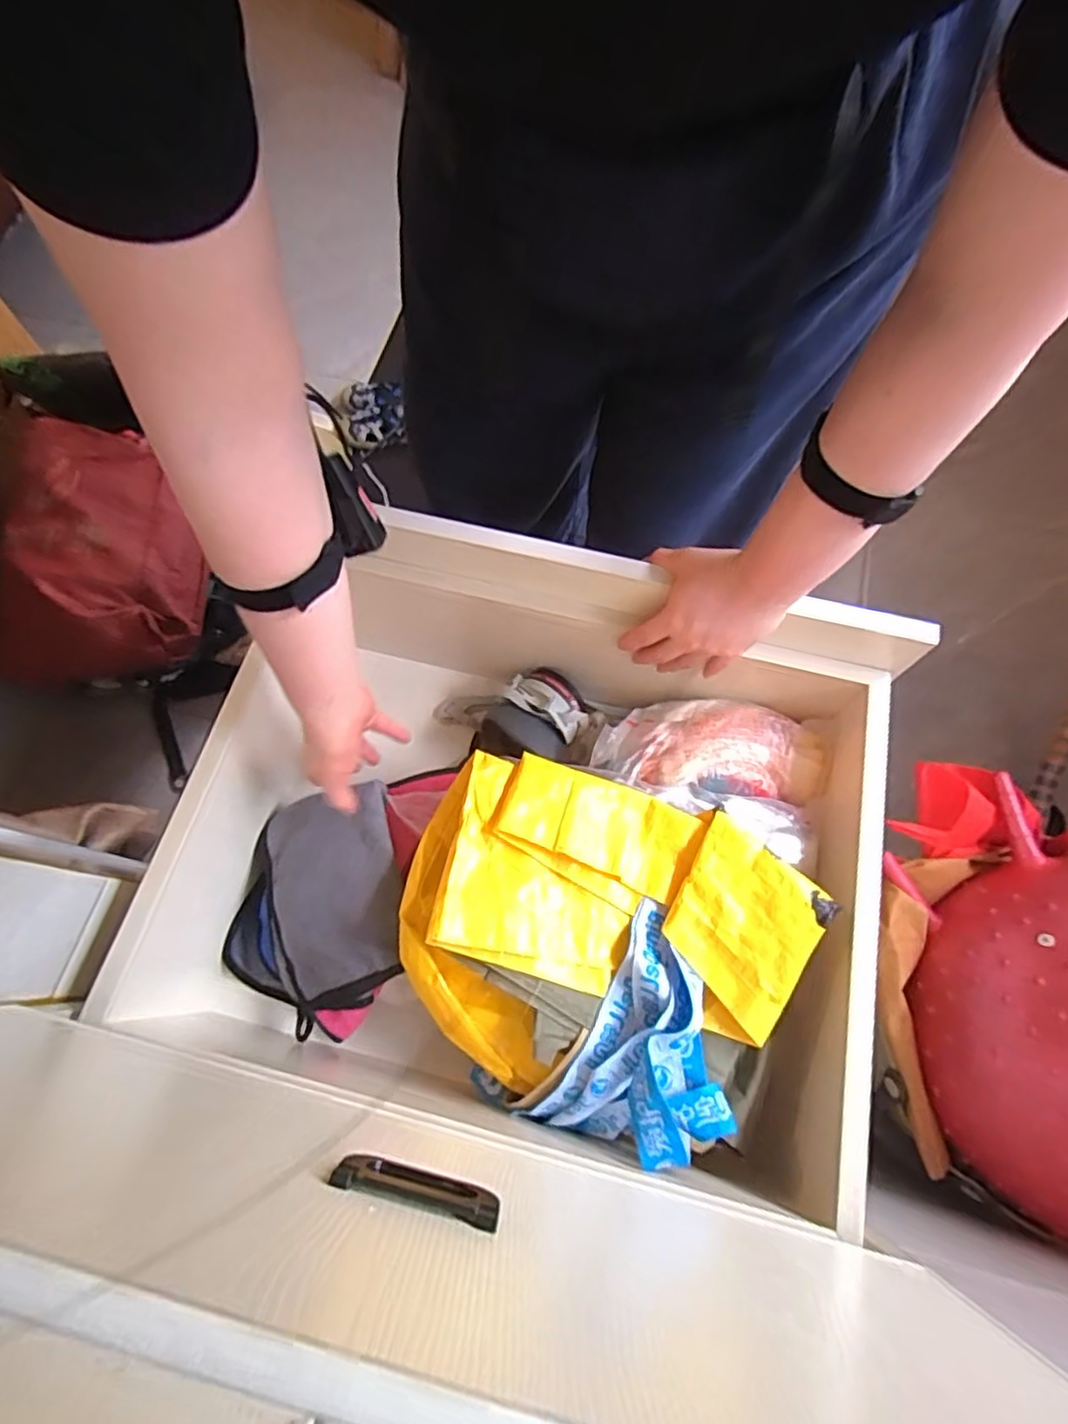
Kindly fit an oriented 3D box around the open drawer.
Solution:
[{"bbox_3d":[-0.005,0.123,0.627,0.569,0.197,0.472,12,69,3],"label":"open drawer"}]

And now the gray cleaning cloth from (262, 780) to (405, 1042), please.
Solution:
[{"bbox_3d":[-0.200,0.171,0.624,0.177,0.050,0.226,-22,68,14],"label":"gray cleaning cloth"}]

